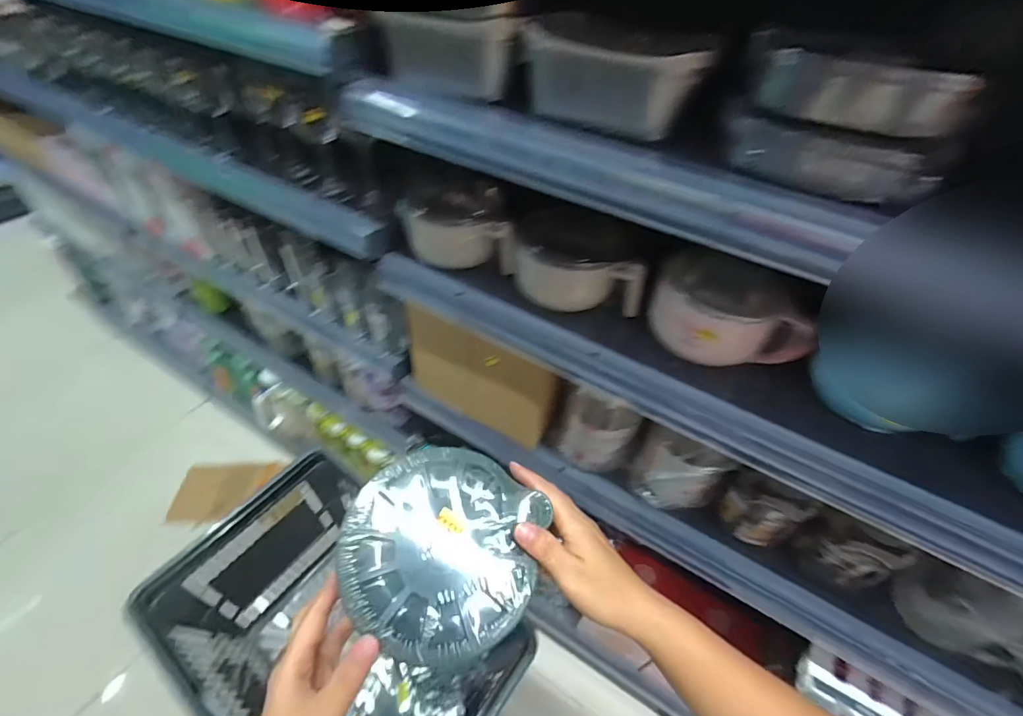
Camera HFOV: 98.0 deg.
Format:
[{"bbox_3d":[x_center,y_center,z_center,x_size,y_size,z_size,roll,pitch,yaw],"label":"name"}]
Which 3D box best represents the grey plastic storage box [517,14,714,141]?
[{"bbox_3d":[0.103,-0.290,0.457,0.178,0.081,0.072,22,49,16],"label":"grey plastic storage box"}]

